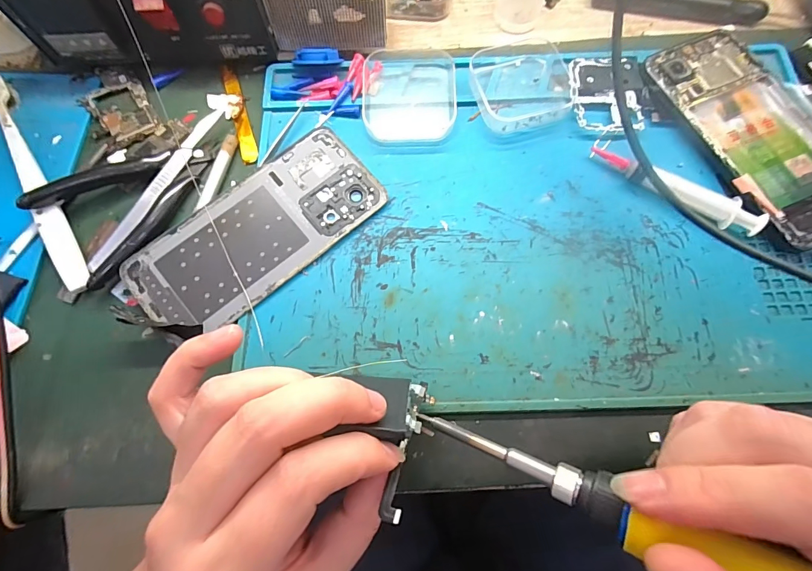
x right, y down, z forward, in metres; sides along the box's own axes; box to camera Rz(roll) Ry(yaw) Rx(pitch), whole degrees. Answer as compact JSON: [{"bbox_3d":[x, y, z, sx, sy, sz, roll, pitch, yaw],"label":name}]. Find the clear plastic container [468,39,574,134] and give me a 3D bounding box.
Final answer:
[{"bbox_3d":[0.081,-0.144,0.270,0.070,0.016,0.071,-17,73,-5],"label":"clear plastic container"}]

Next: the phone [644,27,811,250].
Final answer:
[{"bbox_3d":[0.230,-0.102,0.254,0.079,0.014,0.159,-22,74,-7],"label":"phone"}]

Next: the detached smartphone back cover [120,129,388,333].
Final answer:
[{"bbox_3d":[-0.090,-0.034,0.242,0.156,0.009,0.070,-40,77,-11],"label":"detached smartphone back cover"}]

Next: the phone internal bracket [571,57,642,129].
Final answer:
[{"bbox_3d":[0.140,-0.136,0.271,0.046,0.006,0.067,6,73,2],"label":"phone internal bracket"}]

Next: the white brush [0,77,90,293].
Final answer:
[{"bbox_3d":[-0.245,-0.072,0.253,0.015,0.016,0.177,-31,75,-9],"label":"white brush"}]

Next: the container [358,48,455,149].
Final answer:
[{"bbox_3d":[0.001,-0.136,0.268,0.063,0.018,0.079,-5,73,-1],"label":"container"}]

